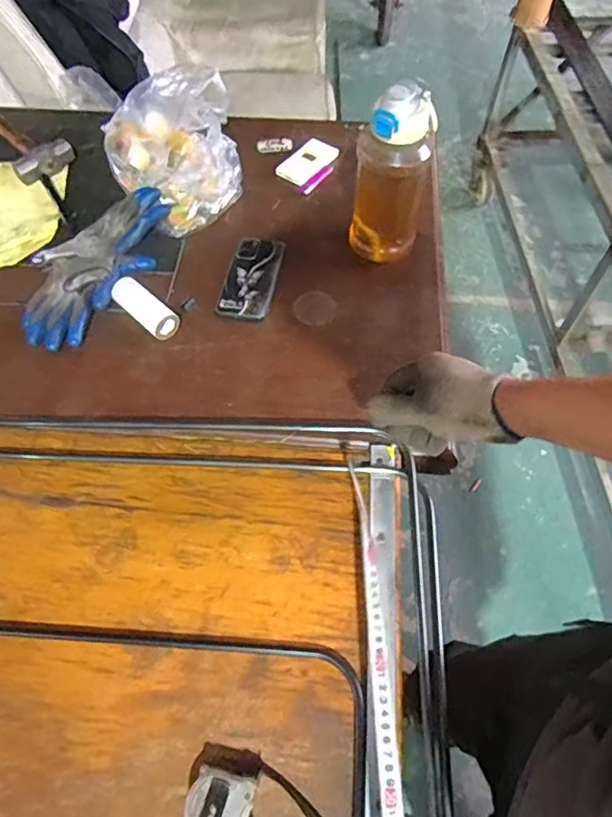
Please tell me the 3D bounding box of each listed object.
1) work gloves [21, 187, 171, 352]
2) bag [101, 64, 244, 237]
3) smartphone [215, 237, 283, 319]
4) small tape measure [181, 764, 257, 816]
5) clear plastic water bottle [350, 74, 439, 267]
[{"bbox_3d":[-0.317,-0.221,0.819,0.143,0.038,0.300,25,63,13],"label":"work gloves"},{"bbox_3d":[-0.217,-0.413,0.891,0.208,0.111,0.250,-9,61,-6],"label":"bag"},{"bbox_3d":[-0.082,-0.196,0.821,0.075,0.010,0.156,8,60,4],"label":"smartphone"},{"bbox_3d":[-0.076,0.349,0.486,0.059,0.029,0.051,11,61,5],"label":"small tape measure"},{"bbox_3d":[0.119,-0.320,0.763,0.097,0.239,0.095,13,61,7],"label":"clear plastic water bottle"}]

